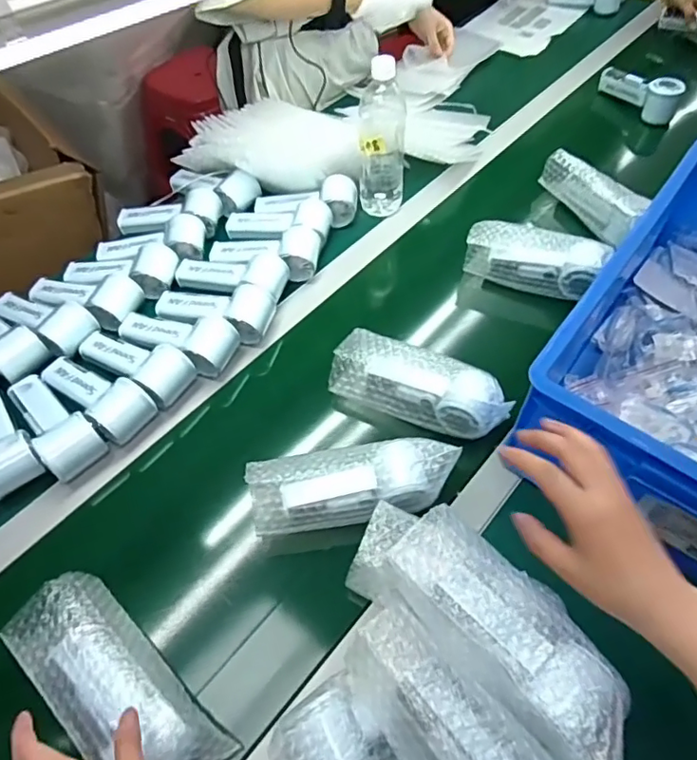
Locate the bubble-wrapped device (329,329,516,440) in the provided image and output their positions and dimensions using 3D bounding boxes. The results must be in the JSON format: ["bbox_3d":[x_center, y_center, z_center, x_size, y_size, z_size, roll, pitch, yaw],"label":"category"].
[{"bbox_3d":[0.082,0.004,0.641,0.202,0.058,0.078,23,59,17],"label":"bubble-wrapped device"}]

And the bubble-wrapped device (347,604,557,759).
[{"bbox_3d":[0.081,0.251,0.387,0.081,0.048,0.195,-36,61,-21],"label":"bubble-wrapped device"}]

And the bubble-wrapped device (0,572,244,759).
[{"bbox_3d":[-0.197,0.261,0.469,0.210,0.056,0.084,33,63,16],"label":"bubble-wrapped device"}]

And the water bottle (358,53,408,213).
[{"bbox_3d":[0.048,-0.344,0.797,0.068,0.216,0.058,-2,55,1],"label":"water bottle"}]

